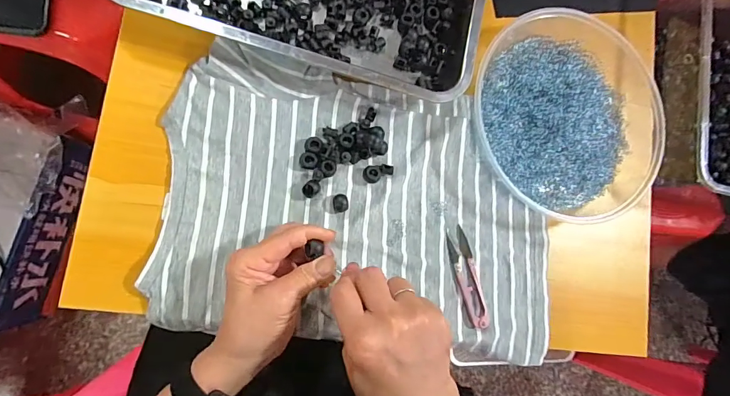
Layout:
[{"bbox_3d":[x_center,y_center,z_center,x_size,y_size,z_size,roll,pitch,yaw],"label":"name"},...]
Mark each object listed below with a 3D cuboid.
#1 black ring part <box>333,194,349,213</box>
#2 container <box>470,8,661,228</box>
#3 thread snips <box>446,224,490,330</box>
[{"bbox_3d":[-0.024,0.005,0.389,0.014,0.011,0.017,-9,89,-10],"label":"black ring part"},{"bbox_3d":[0.230,-0.095,0.453,0.231,0.057,0.228,-31,92,-10],"label":"container"},{"bbox_3d":[0.107,0.082,0.414,0.024,0.007,0.102,-17,90,-10],"label":"thread snips"}]

